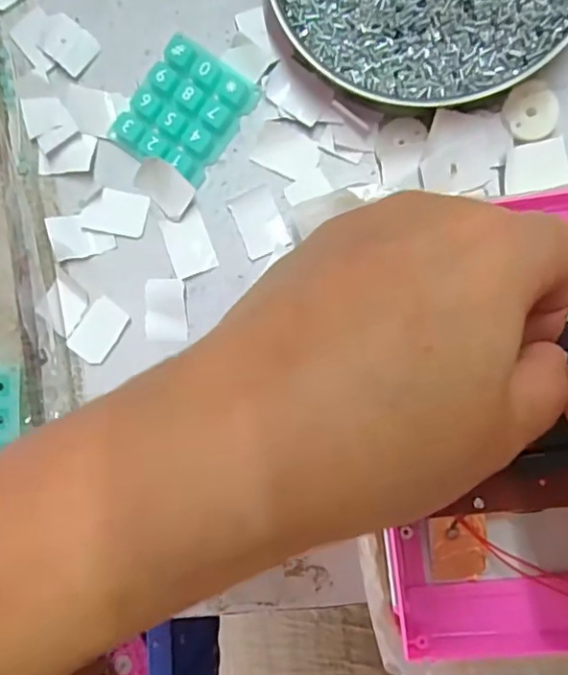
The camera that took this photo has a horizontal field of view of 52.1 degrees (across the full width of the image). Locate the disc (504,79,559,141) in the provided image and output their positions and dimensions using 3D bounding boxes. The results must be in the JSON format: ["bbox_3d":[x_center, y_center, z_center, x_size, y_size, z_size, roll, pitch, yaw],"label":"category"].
[{"bbox_3d":[0.105,-0.096,0.246,0.022,0.005,0.023,0,89,8],"label":"disc"}]

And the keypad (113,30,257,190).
[{"bbox_3d":[-0.045,-0.104,0.264,0.046,0.009,0.056,35,94,7],"label":"keypad"}]

